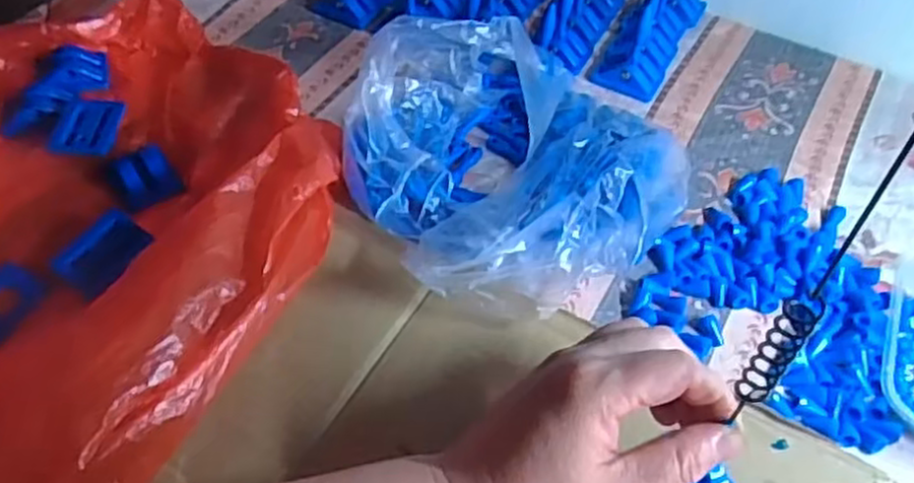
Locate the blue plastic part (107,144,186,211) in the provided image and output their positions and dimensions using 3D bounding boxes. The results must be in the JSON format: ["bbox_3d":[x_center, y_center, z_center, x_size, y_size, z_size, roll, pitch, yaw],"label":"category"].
[{"bbox_3d":[-0.179,-0.038,0.435,0.034,0.010,0.035,-29,57,-24],"label":"blue plastic part"}]

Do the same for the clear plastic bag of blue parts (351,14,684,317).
[{"bbox_3d":[0.037,-0.056,0.426,0.190,0.075,0.183,-21,54,-19],"label":"clear plastic bag of blue parts"}]

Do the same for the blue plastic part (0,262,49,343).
[{"bbox_3d":[-0.233,0.031,0.387,0.031,0.005,0.042,17,51,12],"label":"blue plastic part"}]

